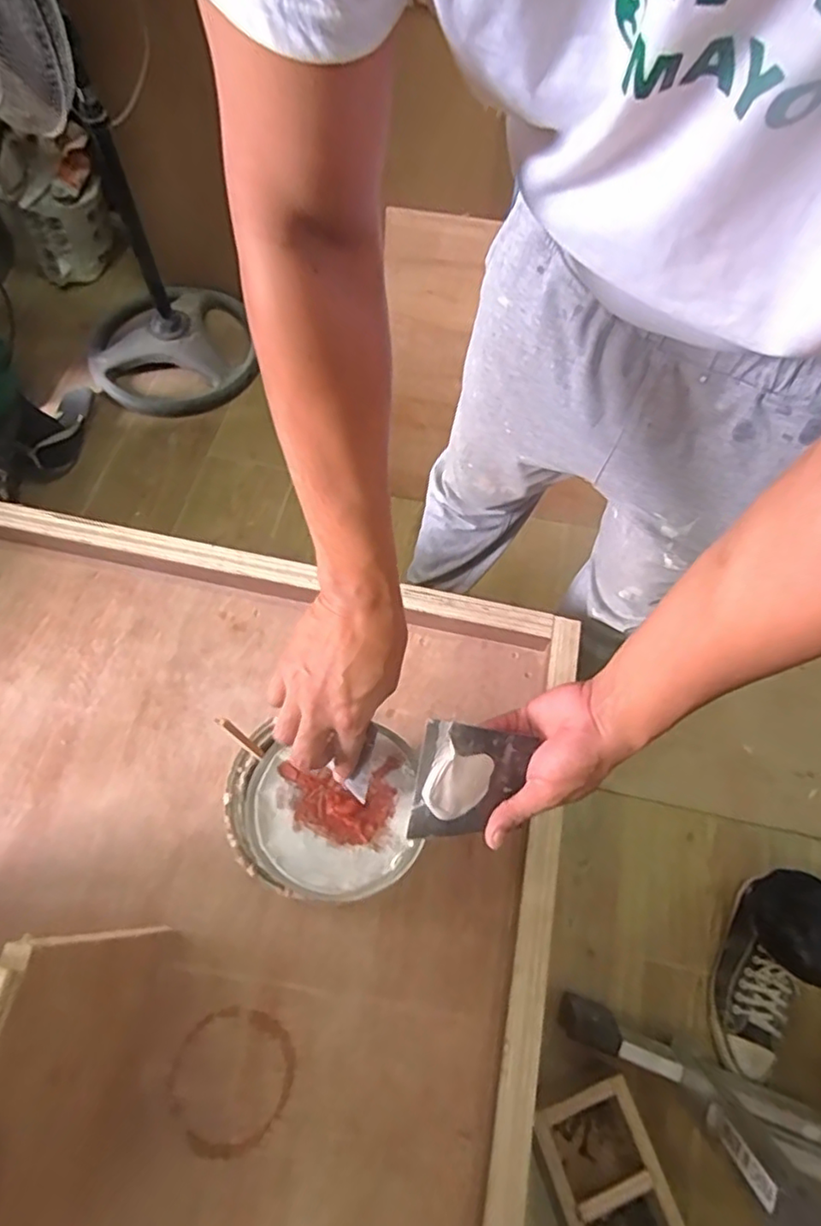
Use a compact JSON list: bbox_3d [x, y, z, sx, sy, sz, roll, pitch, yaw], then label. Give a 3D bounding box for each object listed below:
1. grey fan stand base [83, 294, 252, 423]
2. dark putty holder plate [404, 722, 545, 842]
[{"bbox_3d":[-0.570,-0.642,1.487,0.368,0.102,0.390,-12,65,-9],"label":"grey fan stand base"},{"bbox_3d":[0.045,0.133,0.491,0.087,0.008,0.090,13,96,-19],"label":"dark putty holder plate"}]

